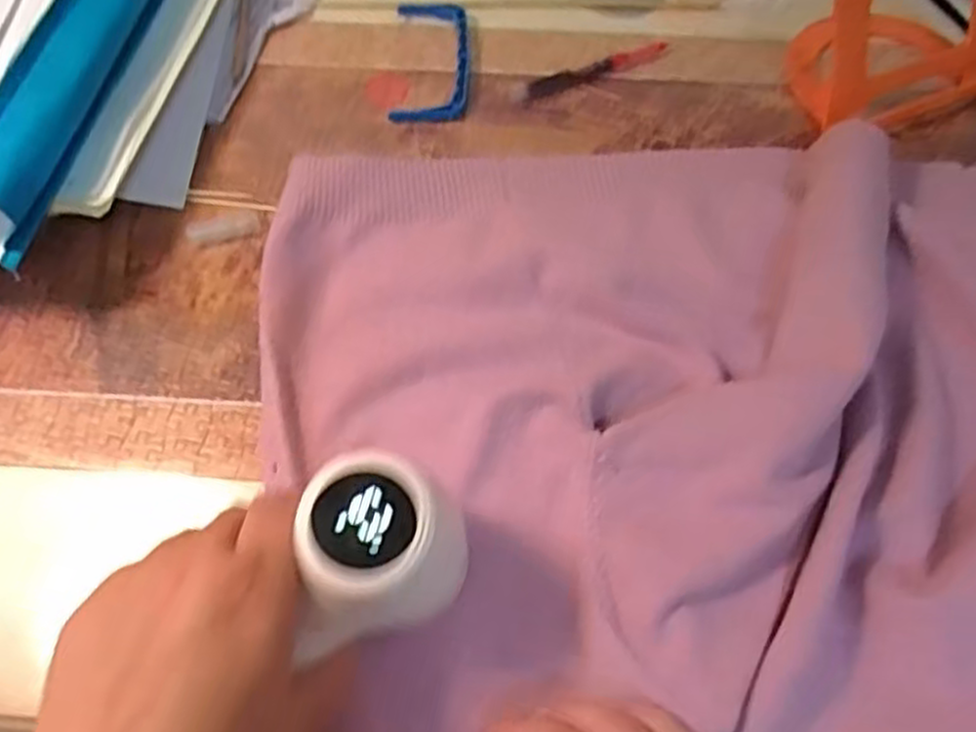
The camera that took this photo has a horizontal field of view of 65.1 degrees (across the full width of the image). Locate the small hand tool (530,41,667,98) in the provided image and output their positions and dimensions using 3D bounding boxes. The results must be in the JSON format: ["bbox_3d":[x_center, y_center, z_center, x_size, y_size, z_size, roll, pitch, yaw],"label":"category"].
[{"bbox_3d":[0.072,-0.196,0.502,0.103,0.011,0.013,-21,59,-12],"label":"small hand tool"}]

